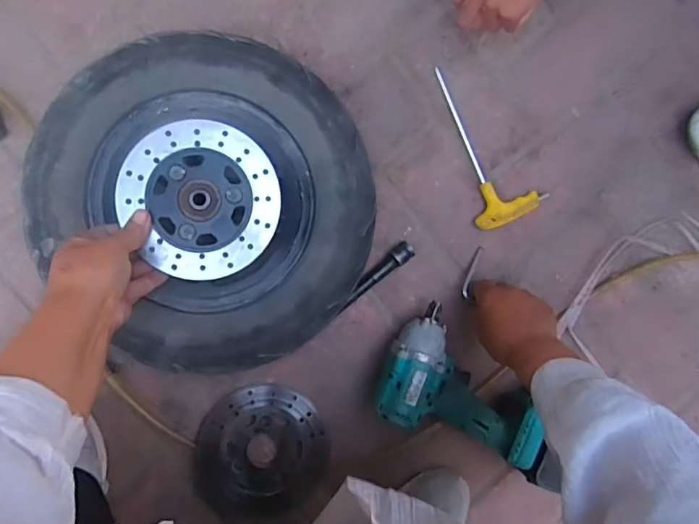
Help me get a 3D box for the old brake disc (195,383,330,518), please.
[{"bbox_3d":[-0.102,0.227,0.567,0.148,0.013,0.158,0,92,-6],"label":"old brake disc"}]

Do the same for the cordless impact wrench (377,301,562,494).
[{"bbox_3d":[0.141,0.149,0.569,0.206,0.068,0.130,25,90,-7],"label":"cordless impact wrench"}]

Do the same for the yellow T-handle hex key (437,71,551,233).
[{"bbox_3d":[0.178,-0.147,0.590,0.091,0.017,0.201,-17,94,-6],"label":"yellow T-handle hex key"}]

